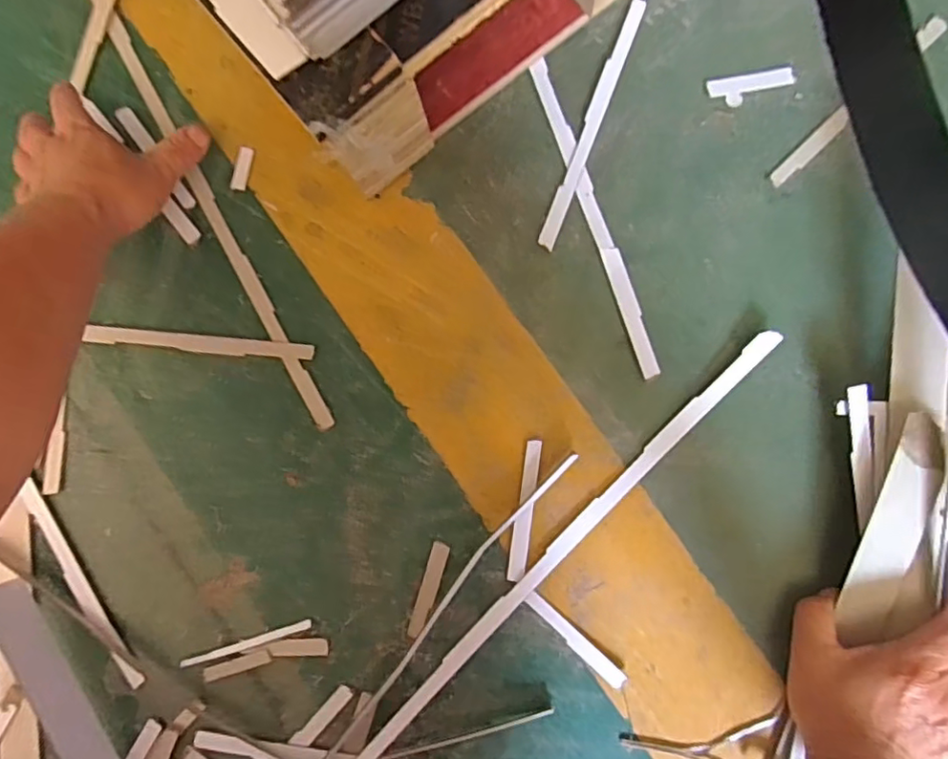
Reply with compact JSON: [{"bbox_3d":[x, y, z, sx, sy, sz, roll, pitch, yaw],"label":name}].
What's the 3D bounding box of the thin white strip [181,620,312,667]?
[{"bbox_3d":[-0.161,0.188,0.421,0.096,0.004,0.007,-19,87,2],"label":"thin white strip"}]

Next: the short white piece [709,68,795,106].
[{"bbox_3d":[0.198,-0.208,0.423,0.059,0.004,0.019,-9,87,2],"label":"short white piece"}]

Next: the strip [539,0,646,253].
[{"bbox_3d":[0.085,-0.183,0.426,0.013,0.004,0.188,21,89,4],"label":"strip"}]

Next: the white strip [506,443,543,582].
[{"bbox_3d":[0.036,0.092,0.416,0.012,0.004,0.097,8,88,3],"label":"white strip"}]

